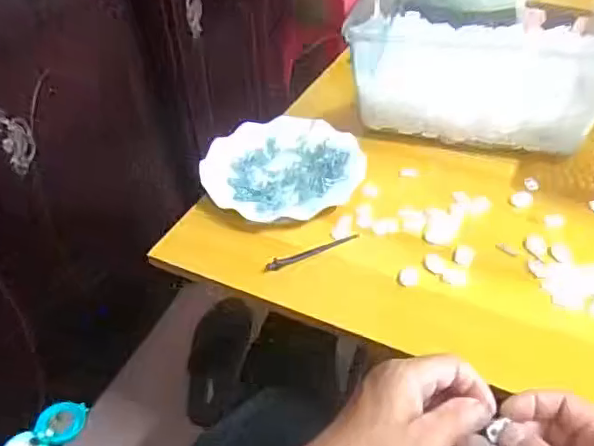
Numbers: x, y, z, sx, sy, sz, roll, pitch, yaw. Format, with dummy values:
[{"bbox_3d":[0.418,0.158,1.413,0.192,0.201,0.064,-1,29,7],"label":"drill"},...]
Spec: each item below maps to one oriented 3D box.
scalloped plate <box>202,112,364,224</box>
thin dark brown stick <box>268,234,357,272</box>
[{"bbox_3d":[-0.017,-0.068,0.662,0.187,0.018,0.169,-30,49,-26],"label":"scalloped plate"},{"bbox_3d":[0.016,0.029,0.574,0.104,0.006,0.012,-18,45,-16],"label":"thin dark brown stick"}]

